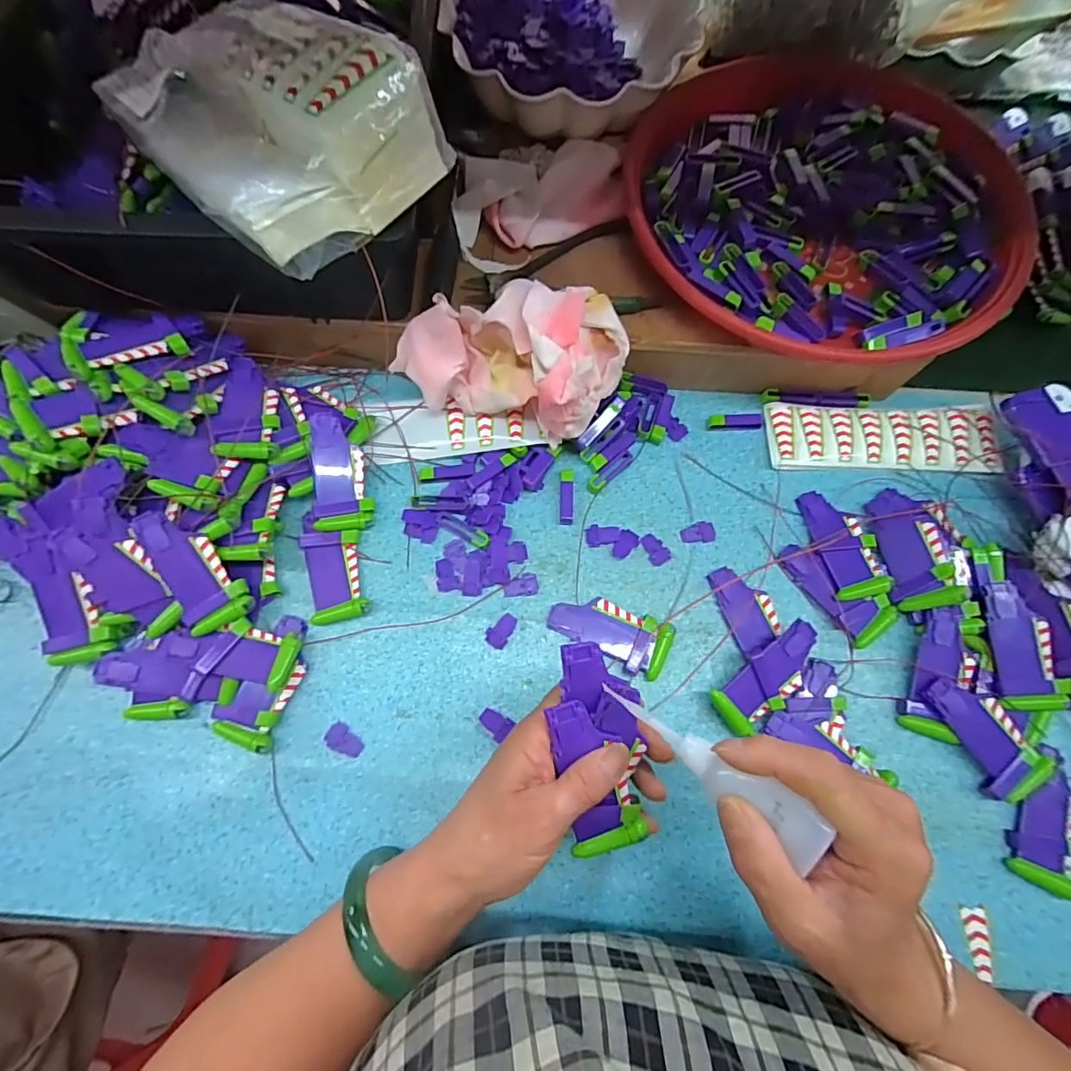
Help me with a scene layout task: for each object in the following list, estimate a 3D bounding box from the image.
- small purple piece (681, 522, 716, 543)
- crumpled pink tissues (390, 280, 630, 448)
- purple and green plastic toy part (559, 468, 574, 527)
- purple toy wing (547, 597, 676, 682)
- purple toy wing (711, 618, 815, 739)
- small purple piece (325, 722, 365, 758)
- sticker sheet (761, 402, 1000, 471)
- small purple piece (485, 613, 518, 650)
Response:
[{"bbox_3d":[0.131,-0.003,0.407,0.027,0.004,0.018,-5,73,-2],"label":"small purple piece"},{"bbox_3d":[-0.018,-0.141,0.378,0.166,0.068,0.103,18,74,5],"label":"crumpled pink tissues"},{"bbox_3d":[0.025,-0.031,0.408,0.011,0.009,0.045,1,73,0],"label":"purple and green plastic toy part"},{"bbox_3d":[0.056,0.072,0.380,0.089,0.010,0.042,22,74,6],"label":"purple toy wing"},{"bbox_3d":[0.168,0.102,0.364,0.089,0.022,0.036,-37,77,-11],"label":"purple toy wing"},{"bbox_3d":[-0.134,0.145,0.356,0.027,0.004,0.017,32,75,9],"label":"small purple piece"},{"bbox_3d":[0.292,-0.082,0.425,0.188,0.007,0.060,1,72,1],"label":"sticker sheet"},{"bbox_3d":[-0.026,0.071,0.381,0.017,0.004,0.026,31,75,8],"label":"small purple piece"}]

